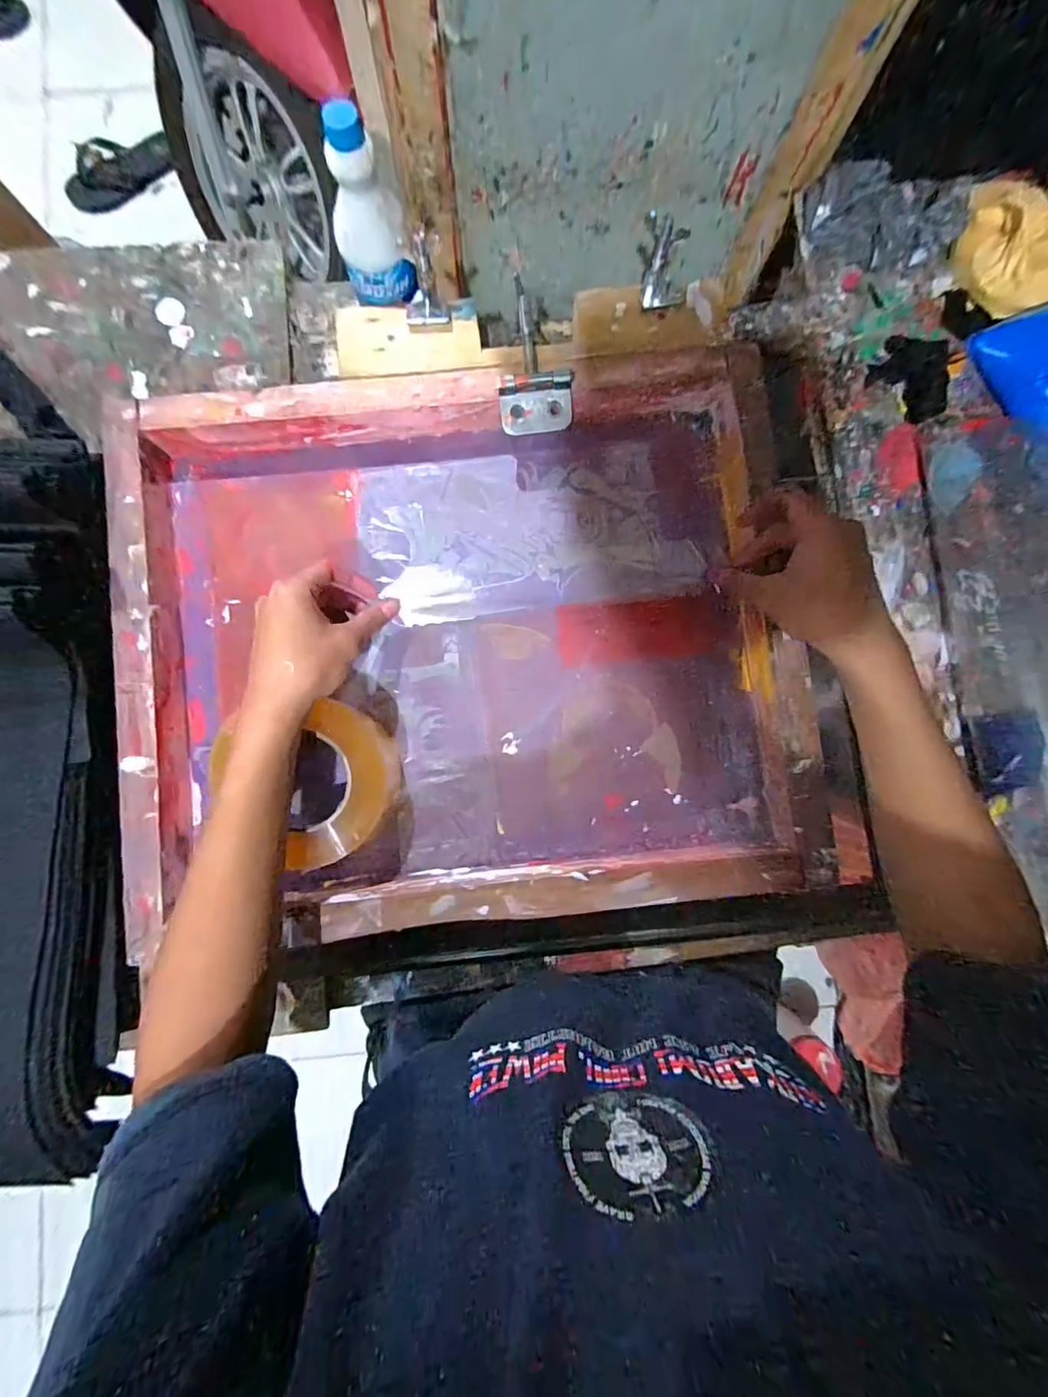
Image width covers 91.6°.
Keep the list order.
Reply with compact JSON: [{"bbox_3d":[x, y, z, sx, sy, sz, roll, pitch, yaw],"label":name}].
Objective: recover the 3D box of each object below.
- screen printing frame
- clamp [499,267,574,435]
[{"bbox_3d":[-0.046,-0.046,0.429,0.536,0.058,0.443,-6,87,0],"label":"screen printing frame"},{"bbox_3d":[0.009,-0.285,0.426,0.059,0.029,0.117,-2,84,-1],"label":"clamp"}]

